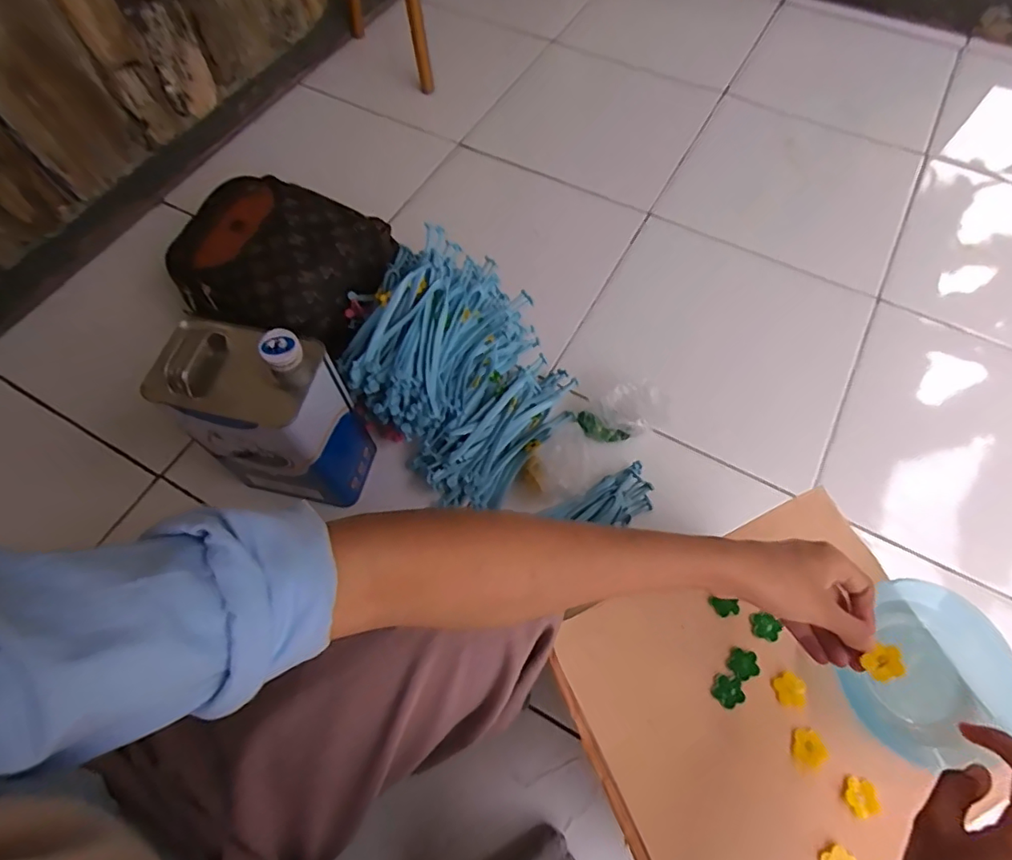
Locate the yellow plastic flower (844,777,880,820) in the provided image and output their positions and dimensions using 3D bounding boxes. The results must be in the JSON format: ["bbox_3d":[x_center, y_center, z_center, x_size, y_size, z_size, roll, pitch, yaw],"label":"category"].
[{"bbox_3d":[0.250,0.259,0.391,0.020,0.005,0.024,-1,63,0],"label":"yellow plastic flower"}]

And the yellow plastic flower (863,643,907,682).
[{"bbox_3d":[0.243,0.150,0.356,0.021,0.008,0.017,-28,65,14],"label":"yellow plastic flower"}]

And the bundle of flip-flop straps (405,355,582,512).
[{"bbox_3d":[-0.006,-0.004,0.763,0.244,0.068,0.114,-40,69,-18],"label":"bundle of flip-flop straps"}]

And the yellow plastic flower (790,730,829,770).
[{"bbox_3d":[0.218,0.230,0.399,0.023,0.004,0.025,0,63,0],"label":"yellow plastic flower"}]

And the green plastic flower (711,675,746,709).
[{"bbox_3d":[0.170,0.199,0.424,0.022,0.004,0.023,0,63,0],"label":"green plastic flower"}]

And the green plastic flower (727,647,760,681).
[{"bbox_3d":[0.185,0.182,0.432,0.023,0.004,0.023,0,63,0],"label":"green plastic flower"}]

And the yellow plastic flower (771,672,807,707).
[{"bbox_3d":[0.216,0.197,0.424,0.024,0.004,0.023,0,63,0],"label":"yellow plastic flower"}]

